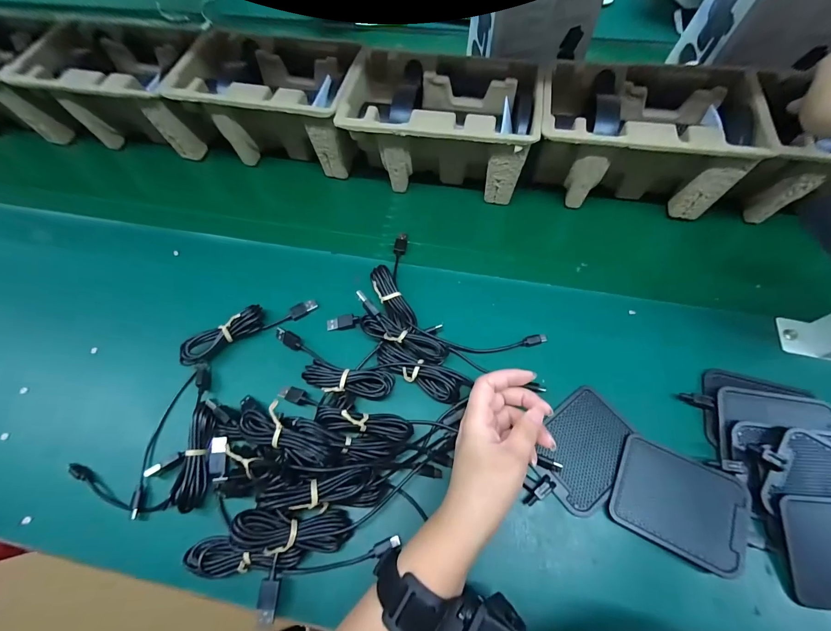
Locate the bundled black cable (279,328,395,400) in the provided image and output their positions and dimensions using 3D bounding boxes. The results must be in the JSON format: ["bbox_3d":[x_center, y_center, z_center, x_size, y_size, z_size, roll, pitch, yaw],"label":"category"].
[{"bbox_3d":[-0.087,0.049,0.365,0.131,0.015,0.058,7,66,7],"label":"bundled black cable"}]

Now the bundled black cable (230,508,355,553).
[{"bbox_3d":[-0.098,0.175,0.295,0.094,0.026,0.030,14,62,-21],"label":"bundled black cable"}]

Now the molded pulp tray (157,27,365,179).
[{"bbox_3d":[-0.180,-0.286,0.492,0.219,0.108,0.146,12,66,9],"label":"molded pulp tray"}]

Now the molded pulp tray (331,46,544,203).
[{"bbox_3d":[0.036,-0.232,0.463,0.216,0.120,0.137,8,66,7],"label":"molded pulp tray"}]

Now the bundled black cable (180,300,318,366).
[{"bbox_3d":[-0.180,0.009,0.387,0.141,0.025,0.028,-31,67,-11],"label":"bundled black cable"}]

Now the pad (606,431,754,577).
[{"bbox_3d":[0.223,0.158,0.306,0.098,0.010,0.078,26,69,14],"label":"pad"}]

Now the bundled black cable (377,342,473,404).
[{"bbox_3d":[0.005,0.059,0.360,0.093,0.024,0.031,19,67,12],"label":"bundled black cable"}]

